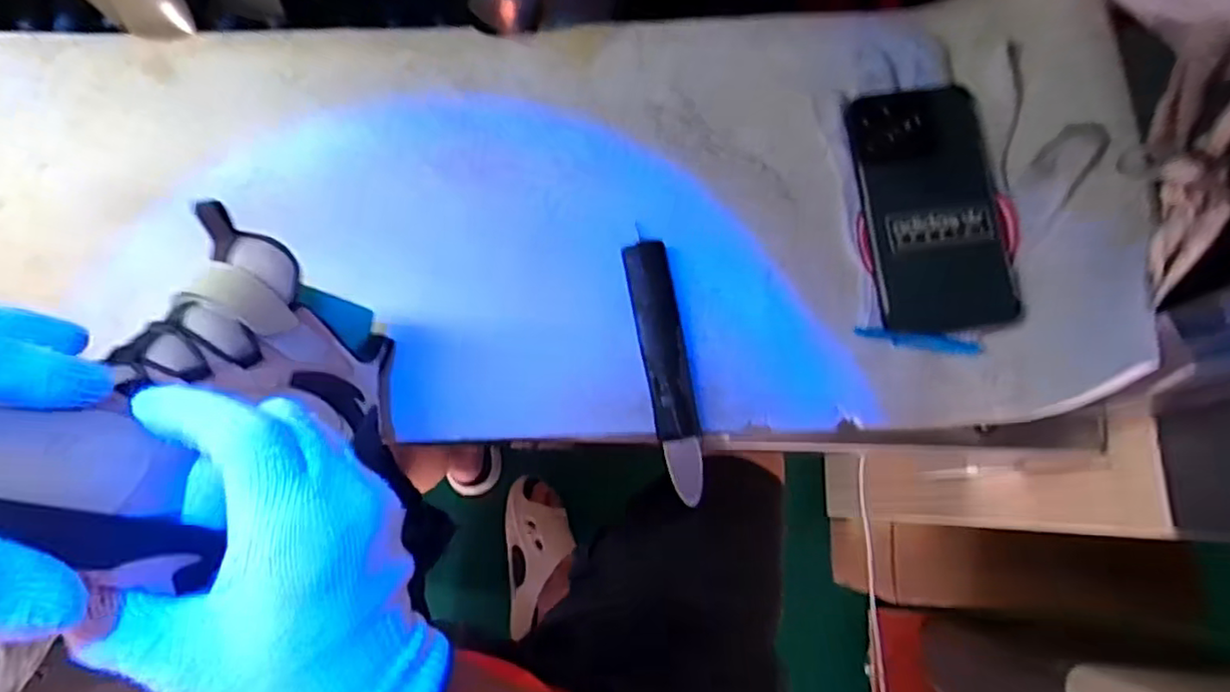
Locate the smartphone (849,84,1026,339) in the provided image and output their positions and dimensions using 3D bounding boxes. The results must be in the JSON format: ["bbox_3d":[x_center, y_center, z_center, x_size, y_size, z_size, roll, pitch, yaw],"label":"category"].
[{"bbox_3d":[0.201,-0.090,0.418,0.080,0.015,0.159,-8,76,12],"label":"smartphone"}]

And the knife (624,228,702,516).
[{"bbox_3d":[0.033,0.012,0.415,0.029,0.015,0.165,-10,76,-1],"label":"knife"}]

